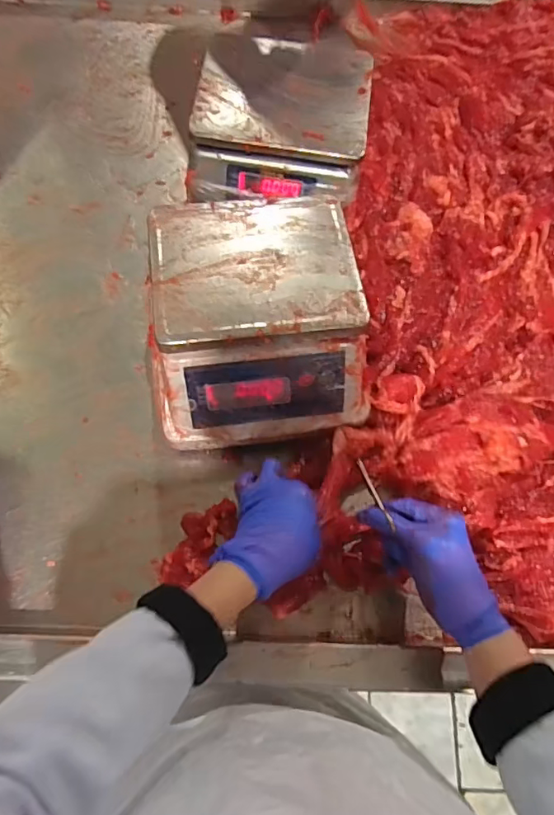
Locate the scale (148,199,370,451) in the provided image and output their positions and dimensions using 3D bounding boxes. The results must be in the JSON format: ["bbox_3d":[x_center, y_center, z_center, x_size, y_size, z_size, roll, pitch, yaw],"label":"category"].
[{"bbox_3d":[-0.026,-0.095,0.555,0.223,0.108,0.239,-8,69,-4],"label":"scale"}]

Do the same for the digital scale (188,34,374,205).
[{"bbox_3d":[0.007,-0.385,0.701,0.220,0.097,0.218,7,69,1],"label":"digital scale"}]

